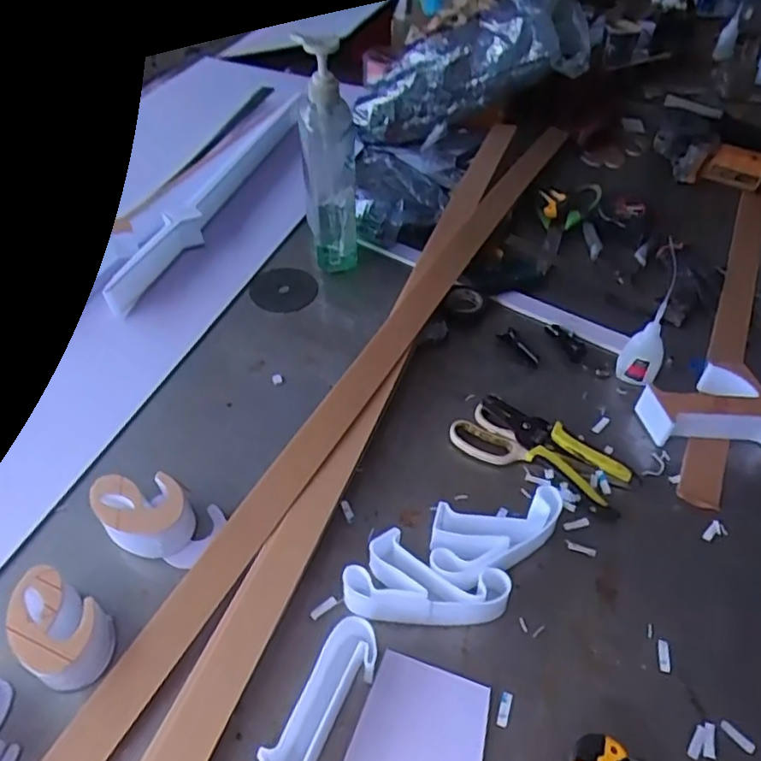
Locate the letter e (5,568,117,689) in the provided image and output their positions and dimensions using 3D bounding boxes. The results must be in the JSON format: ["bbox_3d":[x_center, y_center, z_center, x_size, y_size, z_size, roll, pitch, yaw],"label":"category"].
[{"bbox_3d":[-0.263,0.201,0.511,0.087,0.048,0.062,27,52,22],"label":"letter e"}]

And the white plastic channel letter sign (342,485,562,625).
[{"bbox_3d":[0.075,0.161,0.557,0.204,0.044,0.096,-23,52,-21],"label":"white plastic channel letter sign"}]

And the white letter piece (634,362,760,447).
[{"bbox_3d":[0.352,0.025,0.680,0.136,0.048,0.084,2,47,1],"label":"white letter piece"}]

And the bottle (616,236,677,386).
[{"bbox_3d":[0.302,-0.063,0.689,0.048,0.158,0.044,18,49,15],"label":"bottle"}]

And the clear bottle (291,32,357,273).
[{"bbox_3d":[-0.061,-0.248,0.777,0.066,0.269,0.062,-4,49,-6],"label":"clear bottle"}]

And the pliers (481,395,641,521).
[{"bbox_3d":[0.181,0.069,0.655,0.169,0.025,0.059,35,56,27],"label":"pliers"}]

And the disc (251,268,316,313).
[{"bbox_3d":[-0.129,-0.122,0.840,0.086,0.007,0.090,1,48,-1],"label":"disc"}]

